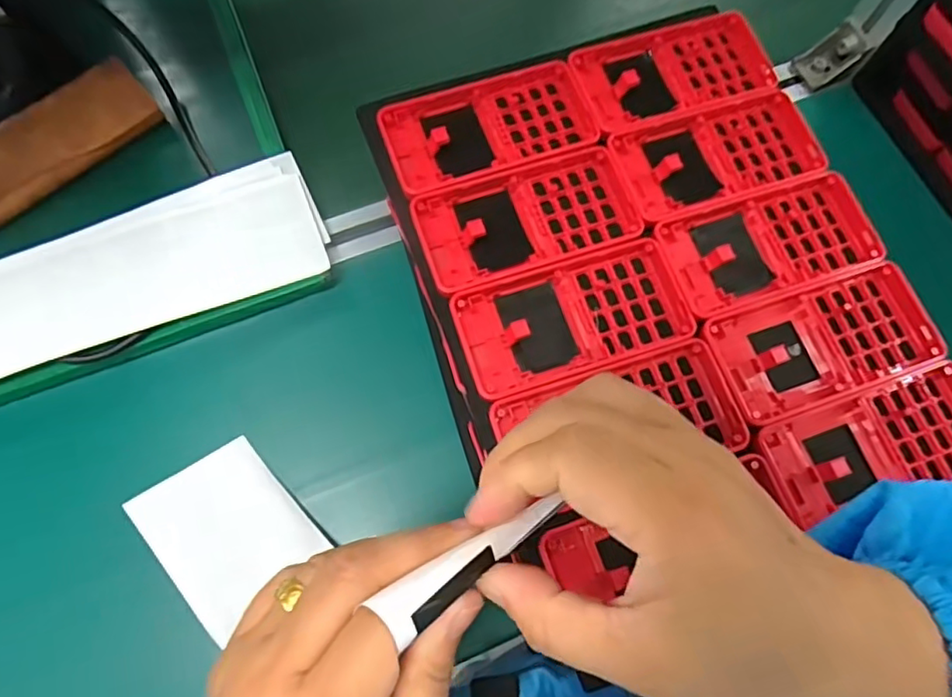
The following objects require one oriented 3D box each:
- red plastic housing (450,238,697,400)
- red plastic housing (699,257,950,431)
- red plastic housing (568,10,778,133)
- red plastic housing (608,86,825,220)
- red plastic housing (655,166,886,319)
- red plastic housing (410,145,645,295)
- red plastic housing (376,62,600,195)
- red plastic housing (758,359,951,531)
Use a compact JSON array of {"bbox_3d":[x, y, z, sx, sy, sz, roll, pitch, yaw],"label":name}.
[{"bbox_3d":[0.052,-0.018,0.323,0.121,0.009,0.061,-17,72,-7],"label":"red plastic housing"},{"bbox_3d":[0.187,-0.004,0.323,0.121,0.013,0.061,-19,72,-7],"label":"red plastic housing"},{"bbox_3d":[0.123,-0.176,0.375,0.126,0.012,0.062,-20,72,-8],"label":"red plastic housing"},{"bbox_3d":[0.144,-0.118,0.358,0.124,0.014,0.065,-19,72,-8],"label":"red plastic housing"},{"bbox_3d":[0.167,-0.062,0.341,0.121,0.013,0.063,-18,72,-7],"label":"red plastic housing"},{"bbox_3d":[0.028,-0.076,0.340,0.121,0.011,0.064,-19,72,-7],"label":"red plastic housing"},{"bbox_3d":[0.007,-0.133,0.359,0.122,0.013,0.060,-20,72,-8],"label":"red plastic housing"},{"bbox_3d":[0.209,0.051,0.308,0.124,0.019,0.059,-18,72,-7],"label":"red plastic housing"}]

